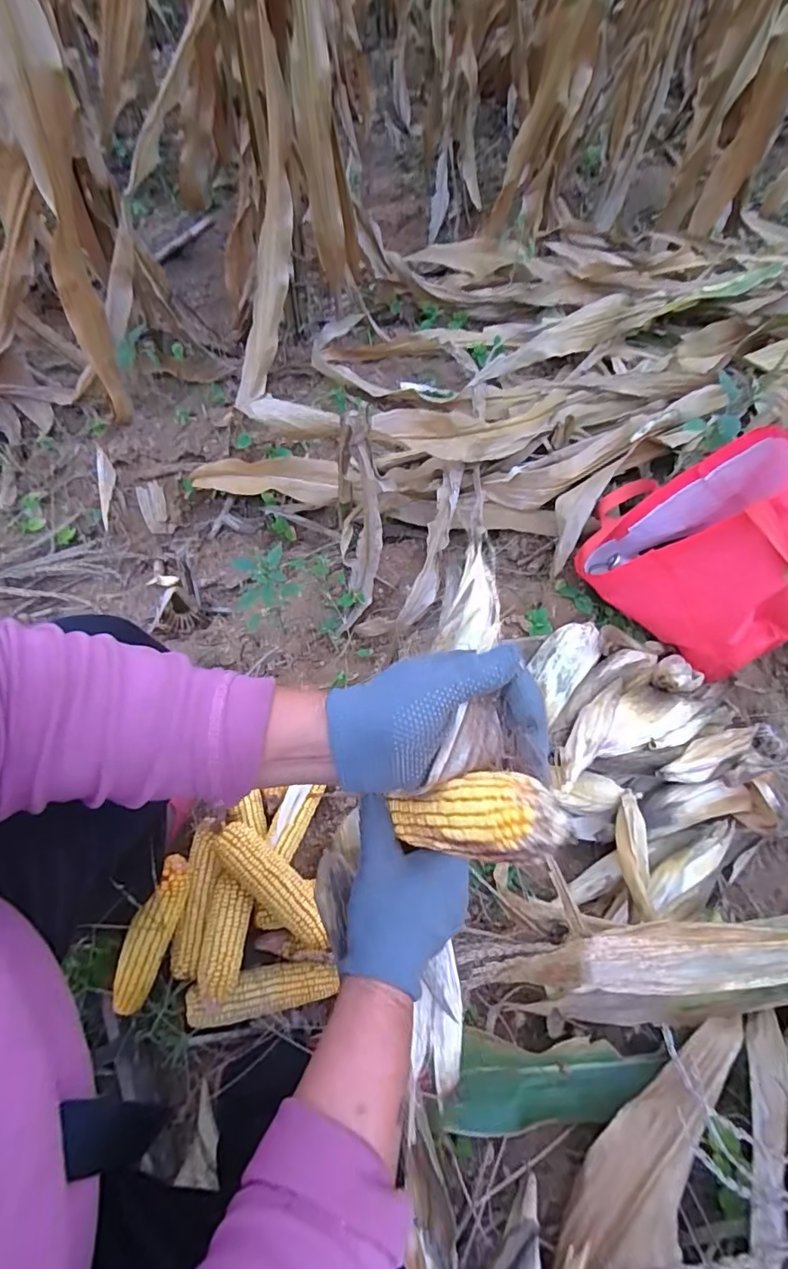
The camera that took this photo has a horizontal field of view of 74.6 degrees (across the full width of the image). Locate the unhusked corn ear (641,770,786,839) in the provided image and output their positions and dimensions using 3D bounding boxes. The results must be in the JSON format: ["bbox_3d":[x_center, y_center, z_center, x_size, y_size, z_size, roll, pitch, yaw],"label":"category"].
[{"bbox_3d":[0.434,0.240,0.706,0.208,0.052,0.075,-4,62,-6],"label":"unhusked corn ear"}]

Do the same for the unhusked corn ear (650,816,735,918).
[{"bbox_3d":[0.374,0.285,0.643,0.157,0.035,0.039,-31,68,-19],"label":"unhusked corn ear"}]

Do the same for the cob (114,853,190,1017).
[{"bbox_3d":[-0.280,0.350,0.588,0.044,0.037,0.187,21,90,7],"label":"cob"}]

